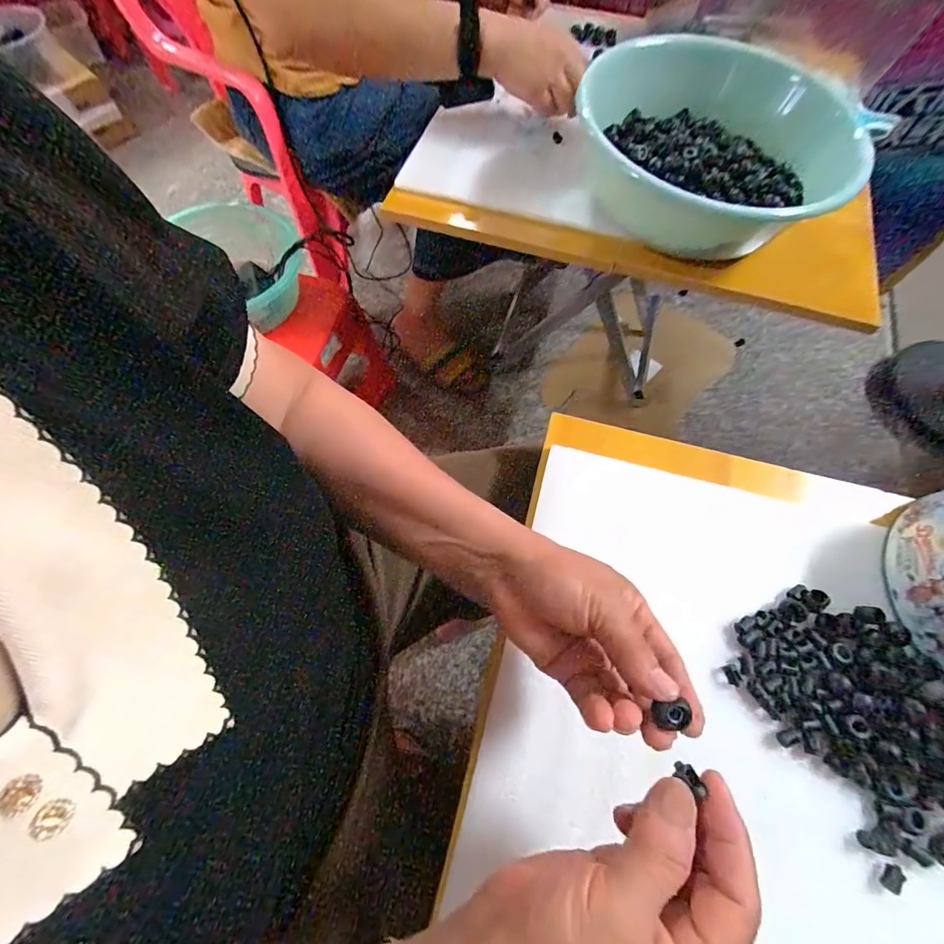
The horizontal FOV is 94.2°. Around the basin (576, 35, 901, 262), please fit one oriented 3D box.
[{"bbox_3d":[0.283,-0.387,0.520,0.290,0.115,0.351,9,65,3],"label":"basin"}]

